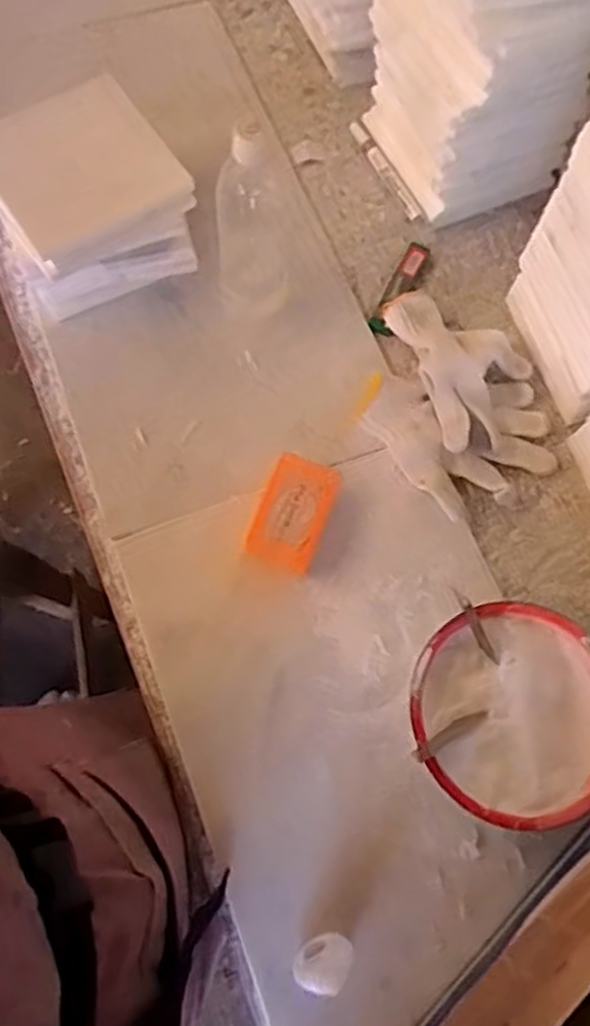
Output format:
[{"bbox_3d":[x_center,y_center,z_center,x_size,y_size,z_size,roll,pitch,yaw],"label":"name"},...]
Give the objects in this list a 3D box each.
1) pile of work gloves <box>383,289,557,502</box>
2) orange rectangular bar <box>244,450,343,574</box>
[{"bbox_3d":[0.172,-0.125,0.720,0.125,0.042,0.221,-22,71,-10],"label":"pile of work gloves"},{"bbox_3d":[-0.001,-0.001,0.667,0.059,0.027,0.106,19,69,6],"label":"orange rectangular bar"}]

